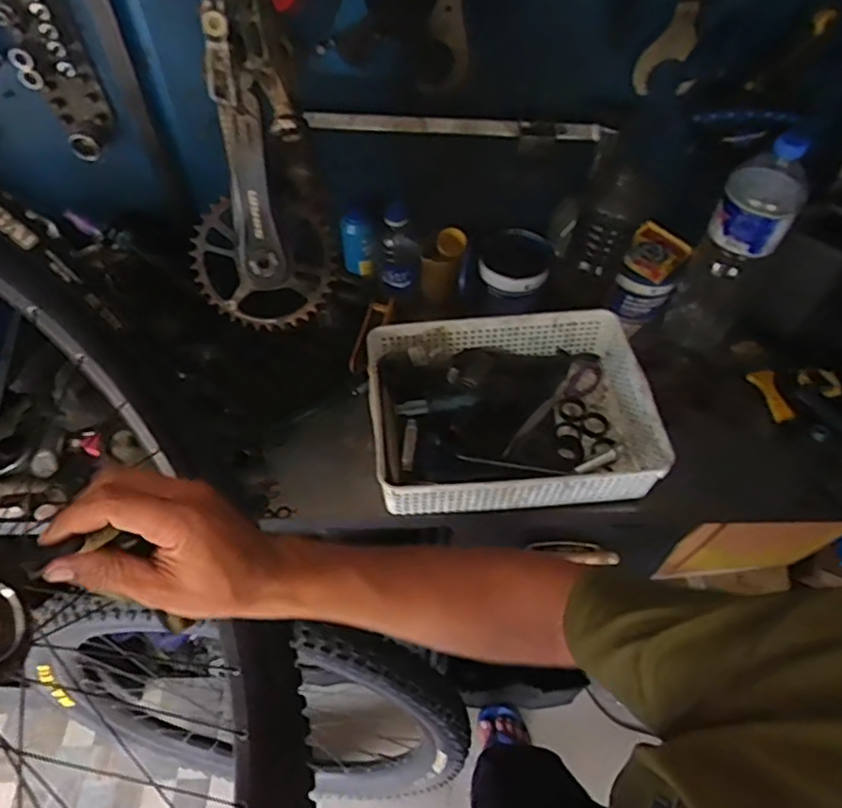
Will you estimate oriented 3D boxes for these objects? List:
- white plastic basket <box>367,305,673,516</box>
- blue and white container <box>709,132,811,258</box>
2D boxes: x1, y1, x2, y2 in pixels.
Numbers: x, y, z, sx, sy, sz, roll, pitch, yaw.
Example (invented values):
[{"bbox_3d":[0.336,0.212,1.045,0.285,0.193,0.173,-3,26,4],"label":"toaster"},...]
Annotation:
[{"bbox_3d":[0.104,0.008,0.779,0.329,0.083,0.252,-2,54,-3],"label":"white plastic basket"},{"bbox_3d":[0.403,-0.250,0.726,0.087,0.126,0.090,29,59,18],"label":"blue and white container"}]

